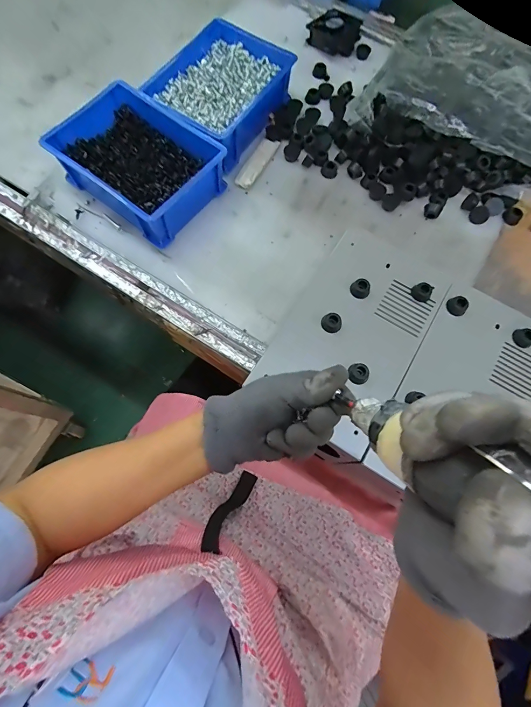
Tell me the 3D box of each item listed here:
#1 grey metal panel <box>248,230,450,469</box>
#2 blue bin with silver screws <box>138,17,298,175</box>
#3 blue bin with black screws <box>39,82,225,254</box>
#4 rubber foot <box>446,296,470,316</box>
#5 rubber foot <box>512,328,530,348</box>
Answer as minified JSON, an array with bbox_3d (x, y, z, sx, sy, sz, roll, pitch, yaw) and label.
[{"bbox_3d":[0.107,-0.028,0.416,0.154,0.019,0.255,32,74,9],"label":"grey metal panel"},{"bbox_3d":[-0.064,-0.386,0.505,0.147,0.060,0.196,33,74,9],"label":"blue bin with silver screws"},{"bbox_3d":[-0.167,-0.259,0.465,0.197,0.065,0.154,36,74,10],"label":"blue bin with black screws"},{"bbox_3d":[0.240,-0.059,0.423,0.020,0.017,0.023,-29,75,-10],"label":"rubber foot"},{"bbox_3d":[0.318,-0.019,0.417,0.020,0.015,0.023,-19,73,-8],"label":"rubber foot"}]

